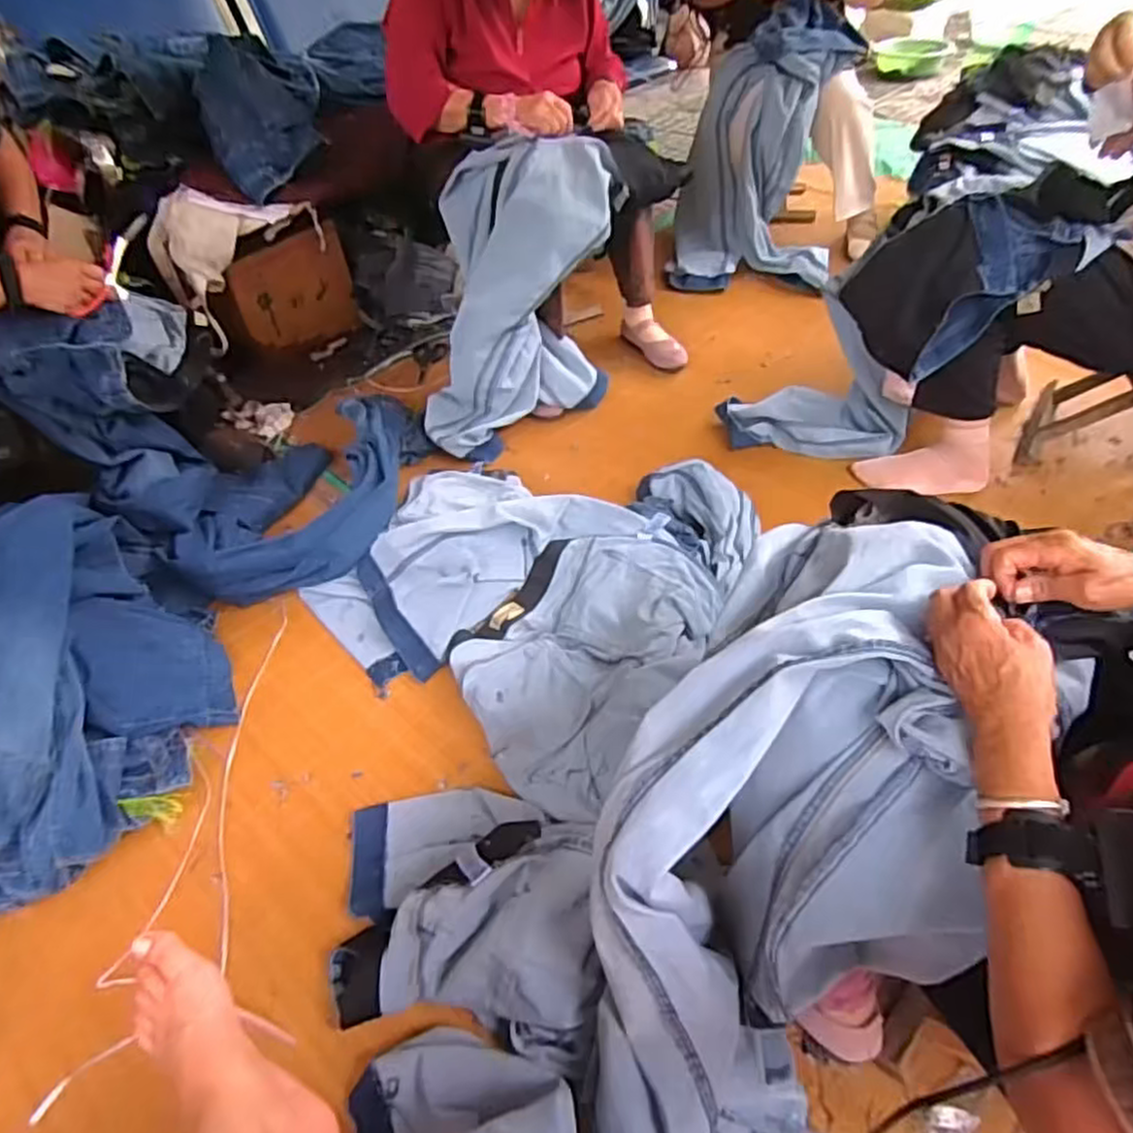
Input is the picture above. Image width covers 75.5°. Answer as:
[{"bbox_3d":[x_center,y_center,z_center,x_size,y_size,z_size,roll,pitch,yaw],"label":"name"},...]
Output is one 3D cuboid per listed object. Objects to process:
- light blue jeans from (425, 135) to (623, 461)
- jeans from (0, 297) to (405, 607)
[{"bbox_3d":[-0.109,-0.558,1.554,0.354,0.642,0.279,19,15,21],"label":"light blue jeans"},{"bbox_3d":[-0.567,-0.266,1.333,0.595,0.394,0.558,28,53,27],"label":"jeans"}]

